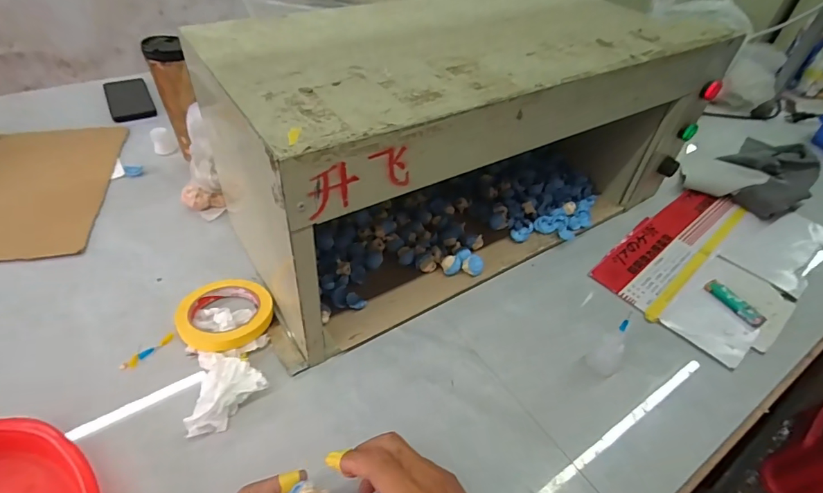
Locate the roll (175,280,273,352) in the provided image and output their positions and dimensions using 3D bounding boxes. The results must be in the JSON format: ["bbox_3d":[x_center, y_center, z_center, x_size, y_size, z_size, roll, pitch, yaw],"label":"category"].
[{"bbox_3d":[-0.225,0.084,0.542,0.104,0.025,0.098,3,44,-3],"label":"roll"}]

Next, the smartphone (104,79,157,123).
[{"bbox_3d":[-0.571,-0.299,0.901,0.078,0.015,0.143,-21,57,-22],"label":"smartphone"}]

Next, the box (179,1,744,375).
[{"bbox_3d":[0.075,-0.148,0.625,0.634,0.285,0.284,-21,49,-25],"label":"box"}]

